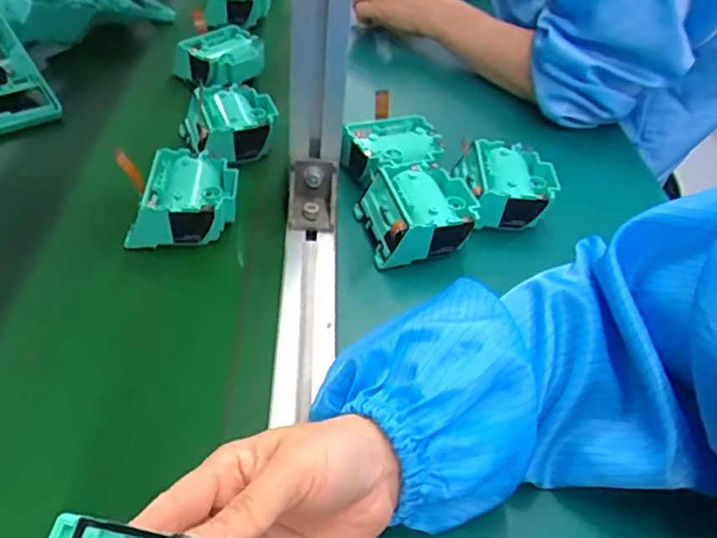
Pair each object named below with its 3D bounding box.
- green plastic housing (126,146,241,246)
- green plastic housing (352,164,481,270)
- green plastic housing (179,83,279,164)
[{"bbox_3d":[-0.129,-0.052,0.461,0.072,0.039,0.072,1,44,-5],"label":"green plastic housing"},{"bbox_3d":[0.044,-0.041,0.464,0.076,0.041,0.072,-8,46,-14],"label":"green plastic housing"},{"bbox_3d":[-0.113,-0.129,0.541,0.077,0.035,0.078,-18,49,-23],"label":"green plastic housing"}]

